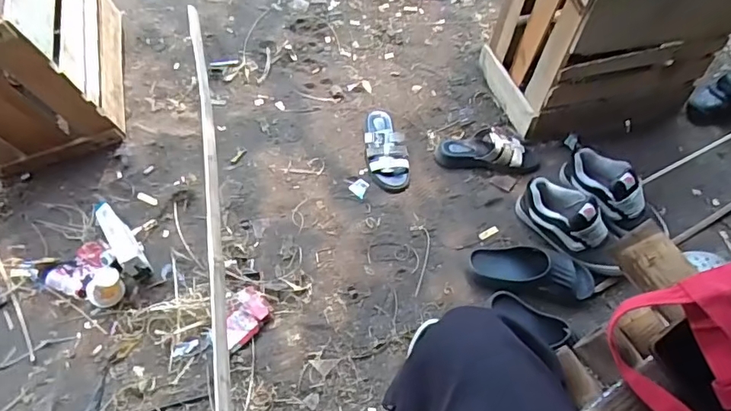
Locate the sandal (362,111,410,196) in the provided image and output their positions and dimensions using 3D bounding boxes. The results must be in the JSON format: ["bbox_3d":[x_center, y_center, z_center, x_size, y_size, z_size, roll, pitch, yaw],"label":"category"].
[{"bbox_3d":[0.049,-0.149,1.311,0.104,0.059,0.250,-7,62,-3],"label":"sandal"}]

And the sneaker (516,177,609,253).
[{"bbox_3d":[0.451,0.022,1.185,0.129,0.131,0.190,-25,65,-12],"label":"sneaker"}]

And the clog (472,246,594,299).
[{"bbox_3d":[0.360,0.136,1.119,0.257,0.083,0.117,14,63,7],"label":"clog"}]

